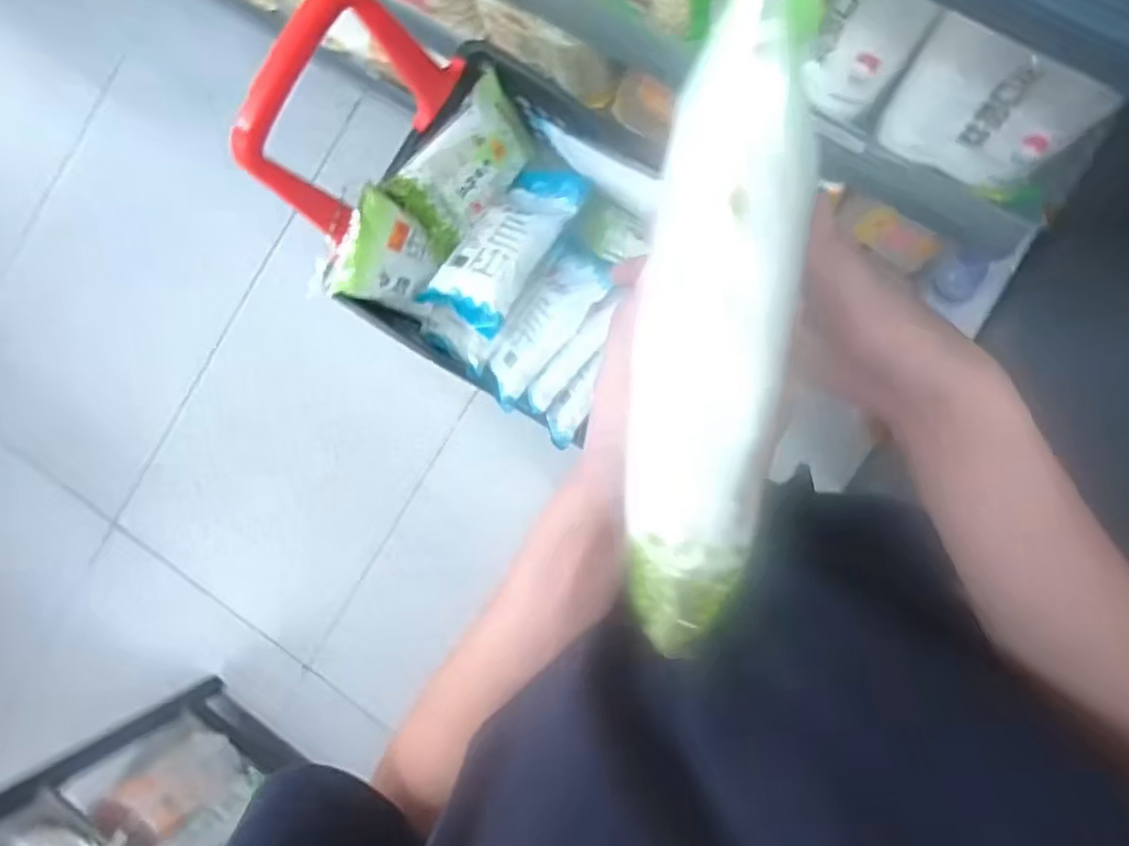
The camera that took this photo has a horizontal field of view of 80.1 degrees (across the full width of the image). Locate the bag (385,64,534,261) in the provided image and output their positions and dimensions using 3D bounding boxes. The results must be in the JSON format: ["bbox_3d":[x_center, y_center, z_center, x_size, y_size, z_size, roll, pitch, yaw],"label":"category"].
[{"bbox_3d":[-0.133,-0.352,0.938,0.219,0.144,0.047,-48,52,-10],"label":"bag"}]

